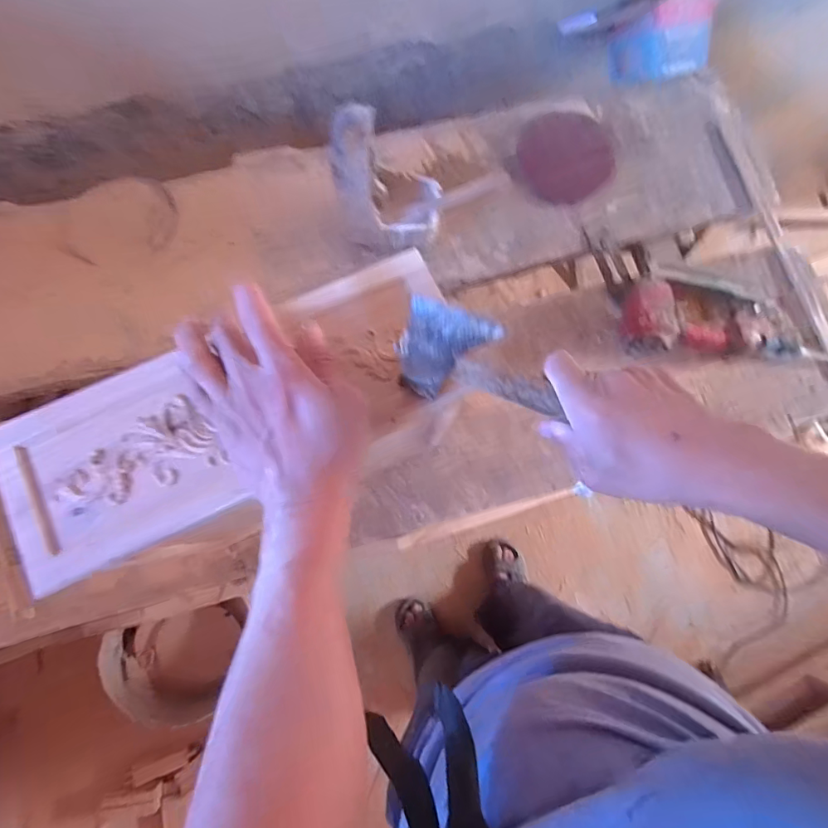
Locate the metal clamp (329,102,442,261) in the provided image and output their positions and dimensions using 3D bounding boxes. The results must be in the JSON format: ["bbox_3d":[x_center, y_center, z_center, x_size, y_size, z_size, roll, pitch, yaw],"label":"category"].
[{"bbox_3d":[-0.034,-0.333,0.672,0.155,0.222,0.105,-14,80,-4],"label":"metal clamp"}]

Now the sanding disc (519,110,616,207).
[{"bbox_3d":[0.264,-0.454,0.806,0.172,0.018,0.167,0,79,-1],"label":"sanding disc"}]

